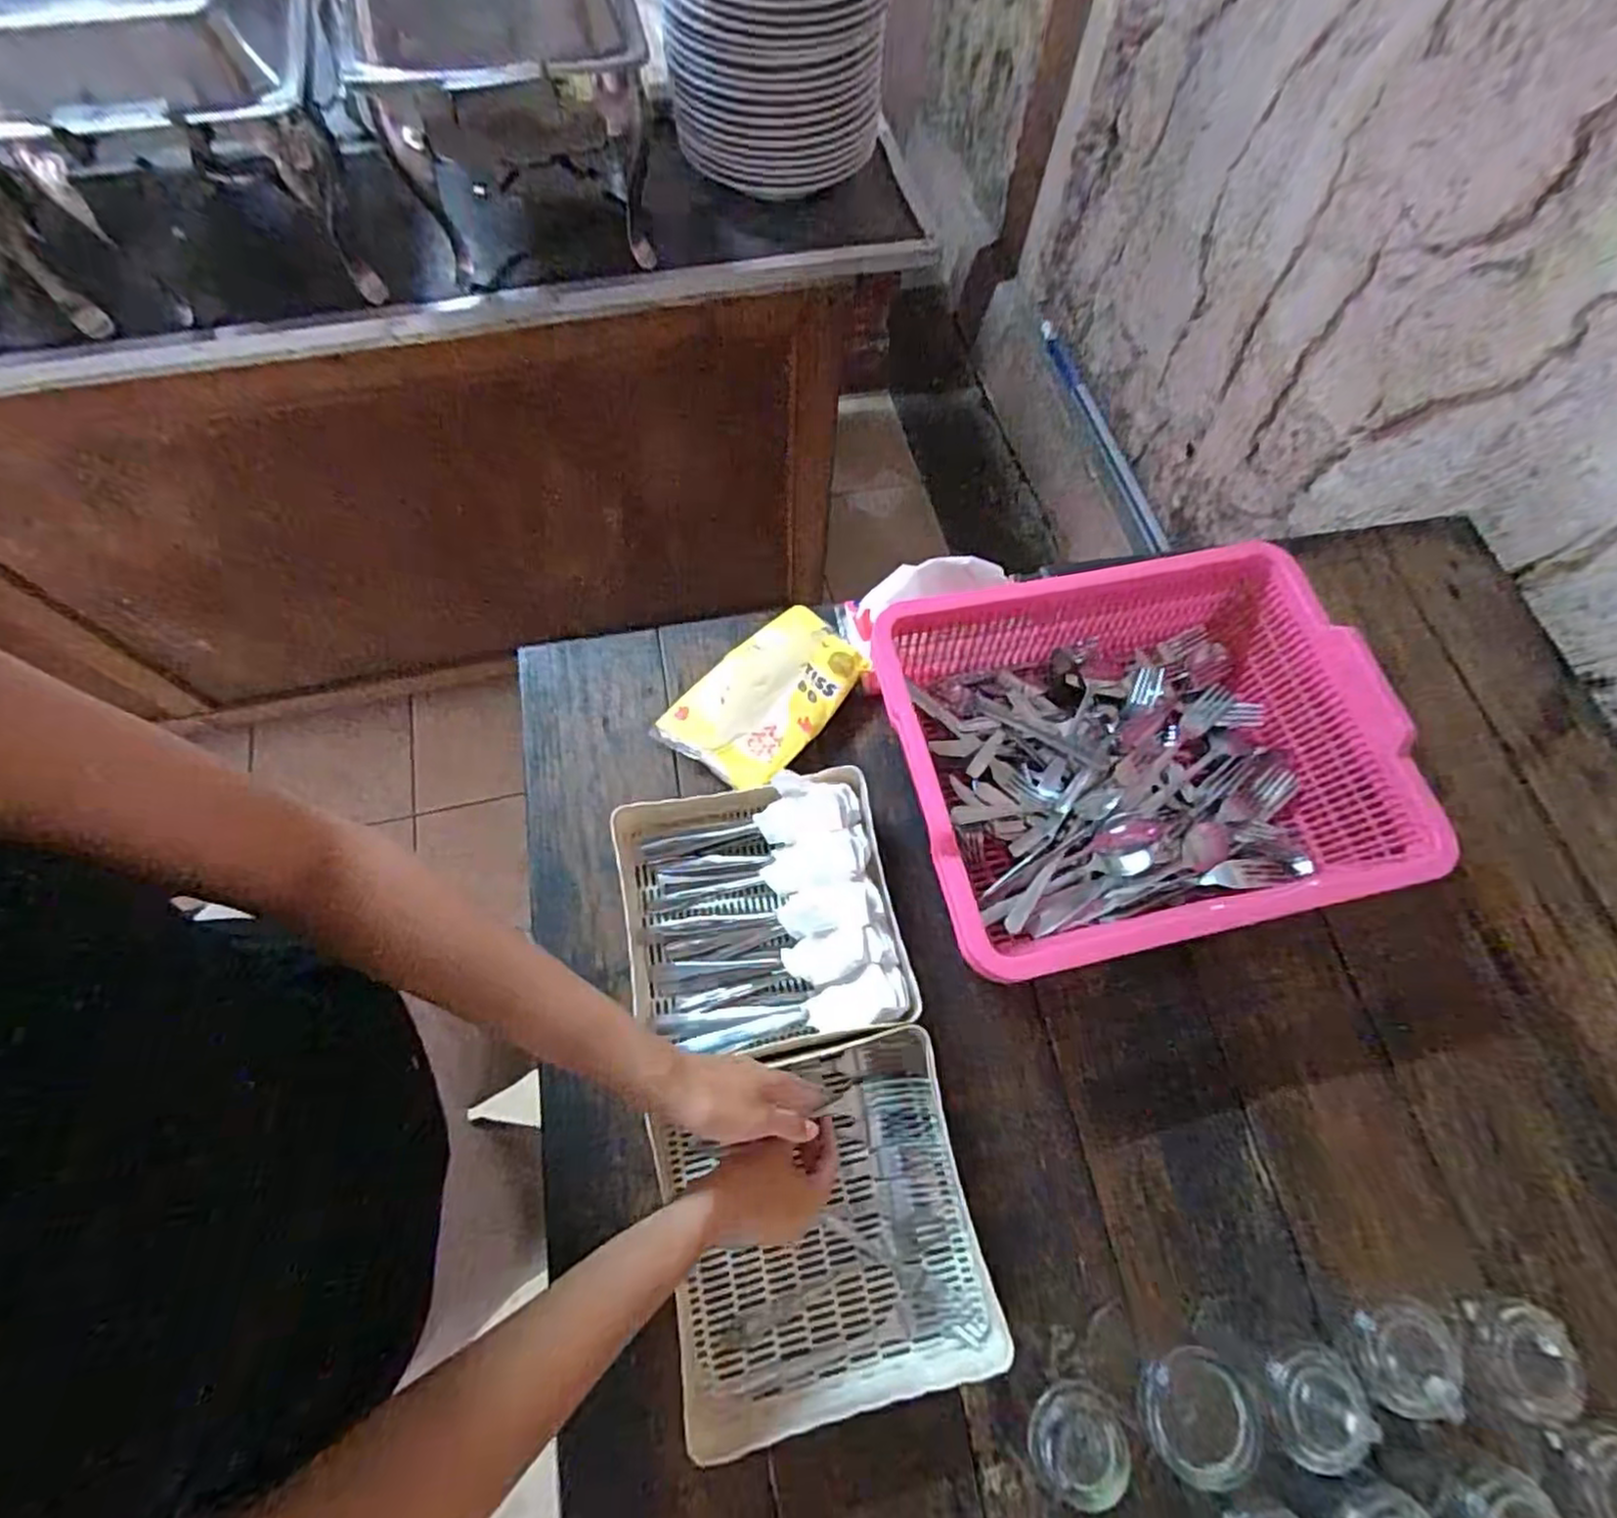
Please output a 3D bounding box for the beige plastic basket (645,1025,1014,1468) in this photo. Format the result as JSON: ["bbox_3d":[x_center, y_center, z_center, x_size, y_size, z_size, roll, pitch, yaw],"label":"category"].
[{"bbox_3d":[0.008,0.330,0.507,0.213,0.048,0.221,-10,67,-8],"label":"beige plastic basket"}]

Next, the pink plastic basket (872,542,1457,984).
[{"bbox_3d":[0.268,0.002,0.620,0.390,0.130,0.312,-11,68,-7],"label":"pink plastic basket"}]

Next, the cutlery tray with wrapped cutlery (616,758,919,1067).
[{"bbox_3d":[-0.043,0.126,0.587,0.215,0.064,0.216,-9,67,-8],"label":"cutlery tray with wrapped cutlery"}]

